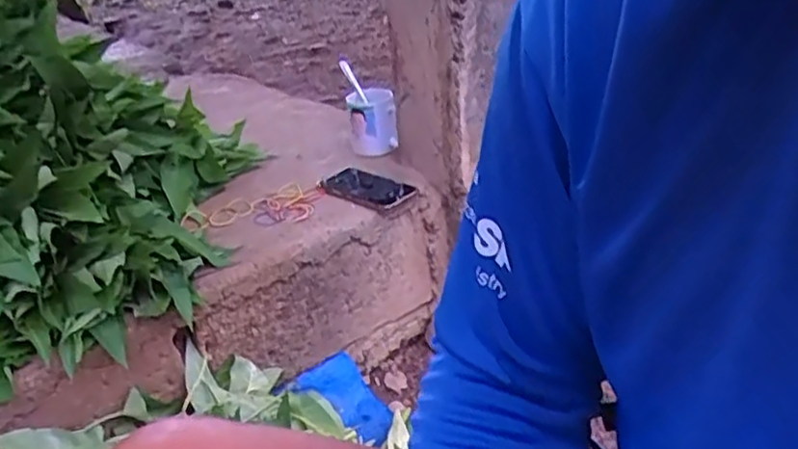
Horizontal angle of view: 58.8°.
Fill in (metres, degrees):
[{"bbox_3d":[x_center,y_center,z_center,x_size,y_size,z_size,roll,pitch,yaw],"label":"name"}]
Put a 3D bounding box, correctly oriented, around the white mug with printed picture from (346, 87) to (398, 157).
[{"bbox_3d":[-0.046,-0.189,1.272,0.085,0.104,0.095,-8,28,-5],"label":"white mug with printed picture"}]

